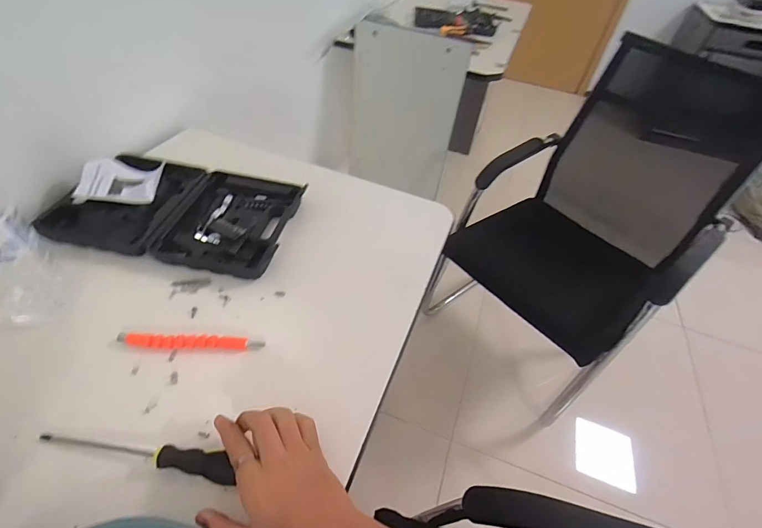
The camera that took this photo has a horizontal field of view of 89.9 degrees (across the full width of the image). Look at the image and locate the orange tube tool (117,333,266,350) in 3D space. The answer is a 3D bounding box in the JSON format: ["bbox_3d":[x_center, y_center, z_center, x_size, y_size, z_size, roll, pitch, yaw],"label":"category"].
[{"bbox_3d":[-0.232,0.096,0.471,0.170,0.014,0.016,2,46,-6],"label":"orange tube tool"}]

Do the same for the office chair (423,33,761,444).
[{"bbox_3d":[0.622,-0.113,1.183,0.801,0.820,0.542,-33,58,-32],"label":"office chair"}]

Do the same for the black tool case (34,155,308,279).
[{"bbox_3d":[-0.310,-0.086,0.614,0.334,0.037,0.222,14,46,6],"label":"black tool case"}]

